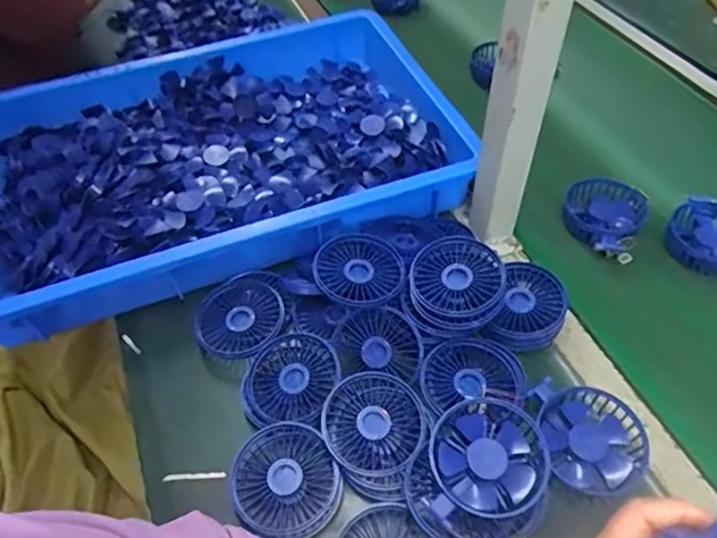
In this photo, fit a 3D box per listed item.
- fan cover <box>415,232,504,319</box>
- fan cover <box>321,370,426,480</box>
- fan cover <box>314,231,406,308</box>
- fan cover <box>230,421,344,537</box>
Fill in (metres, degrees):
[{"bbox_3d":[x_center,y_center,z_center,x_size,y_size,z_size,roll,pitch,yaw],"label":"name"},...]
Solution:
[{"bbox_3d":[0.093,0.007,0.524,0.080,0.008,0.080,40,80,19],"label":"fan cover"},{"bbox_3d":[0.013,0.133,0.485,0.084,0.015,0.085,-41,71,-14],"label":"fan cover"},{"bbox_3d":[0.001,0.001,0.542,0.082,0.011,0.071,29,85,4],"label":"fan cover"},{"bbox_3d":[-0.061,0.181,0.475,0.086,0.020,0.092,-38,73,-8],"label":"fan cover"}]

